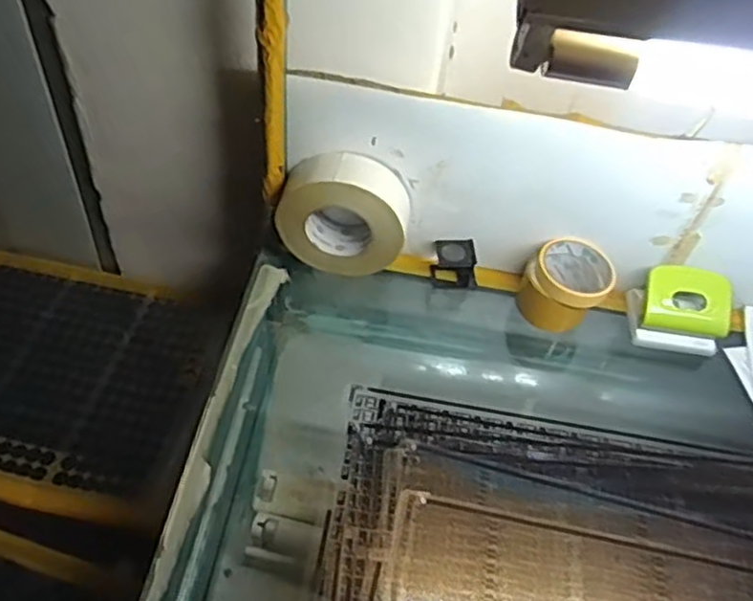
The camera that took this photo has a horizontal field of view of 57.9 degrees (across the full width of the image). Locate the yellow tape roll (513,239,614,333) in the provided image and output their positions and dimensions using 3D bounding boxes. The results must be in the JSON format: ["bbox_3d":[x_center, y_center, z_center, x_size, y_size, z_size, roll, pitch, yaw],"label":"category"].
[{"bbox_3d":[0.225,-0.017,0.801,0.095,0.070,0.095,32,53,19],"label":"yellow tape roll"}]

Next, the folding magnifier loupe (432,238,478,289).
[{"bbox_3d":[0.097,-0.045,0.831,0.056,0.055,0.034,13,49,4],"label":"folding magnifier loupe"}]

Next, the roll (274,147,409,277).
[{"bbox_3d":[-0.037,-0.098,0.785,0.147,0.130,0.063,12,49,3],"label":"roll"}]

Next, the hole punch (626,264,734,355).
[{"bbox_3d":[0.361,0.010,0.800,0.113,0.079,0.063,7,49,-1],"label":"hole punch"}]

